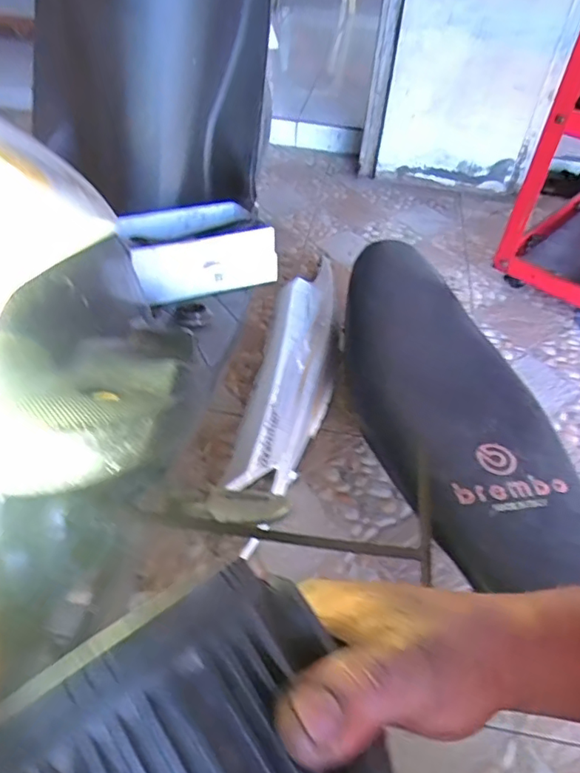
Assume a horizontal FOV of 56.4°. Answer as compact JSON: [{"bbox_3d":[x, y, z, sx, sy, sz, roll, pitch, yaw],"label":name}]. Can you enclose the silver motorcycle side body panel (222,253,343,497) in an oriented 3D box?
[{"bbox_3d":[0.011,-0.021,0.949,0.127,0.144,0.575,12,45,7],"label":"silver motorcycle side body panel"}]

